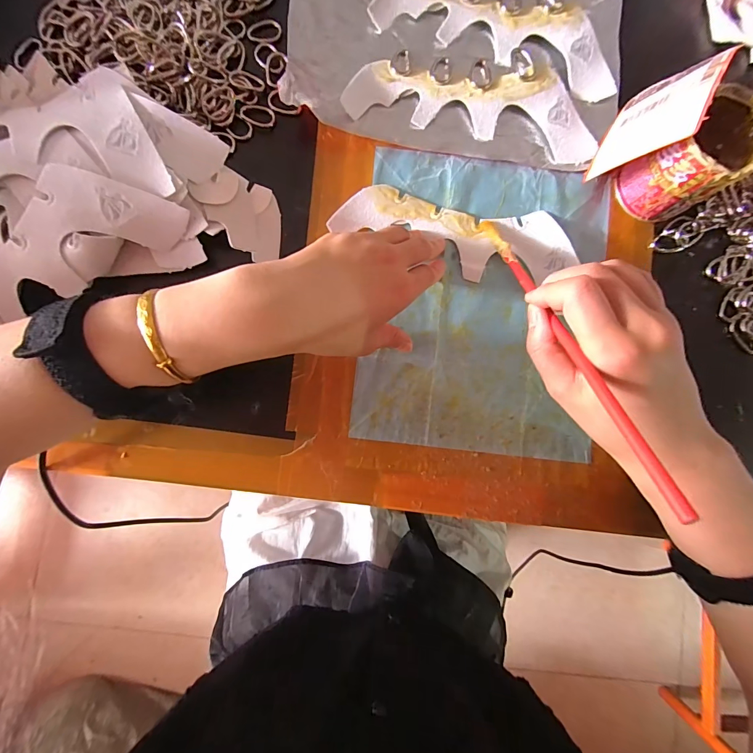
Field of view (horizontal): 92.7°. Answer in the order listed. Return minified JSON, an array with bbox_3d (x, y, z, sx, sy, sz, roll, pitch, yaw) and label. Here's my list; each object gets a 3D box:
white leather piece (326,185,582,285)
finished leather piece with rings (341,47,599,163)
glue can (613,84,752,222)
[{"bbox_3d":[0.063,-0.120,0.297,0.194,0.022,0.062,8,84,-1],"label":"white leather piece"},{"bbox_3d":[0.086,-0.246,0.311,0.214,0.010,0.083,10,87,-1],"label":"finished leather piece with rings"},{"bbox_3d":[0.247,-0.168,0.281,0.067,0.071,0.059,-33,88,-3],"label":"glue can"}]

